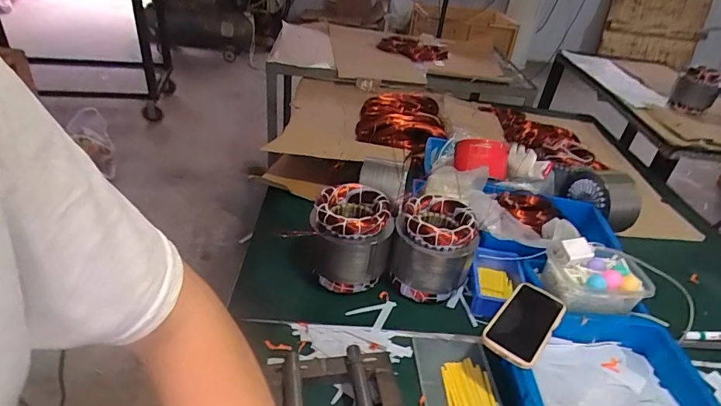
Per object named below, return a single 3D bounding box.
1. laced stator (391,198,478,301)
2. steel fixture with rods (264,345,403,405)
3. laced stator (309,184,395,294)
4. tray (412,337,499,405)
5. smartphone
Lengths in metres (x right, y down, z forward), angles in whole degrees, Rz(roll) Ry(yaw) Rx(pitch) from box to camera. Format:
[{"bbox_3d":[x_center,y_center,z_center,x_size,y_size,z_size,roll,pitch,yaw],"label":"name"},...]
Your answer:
[{"bbox_3d":[0.135,0.089,0.817,0.146,0.164,0.128,15,35,11],"label":"laced stator"},{"bbox_3d":[-0.032,0.280,0.623,0.183,0.048,0.139,-2,36,-13],"label":"steel fixture with rods"},{"bbox_3d":[-0.017,0.072,0.813,0.135,0.168,0.126,5,35,-3],"label":"laced stator"},{"bbox_3d":[0.153,0.288,0.678,0.117,0.014,0.177,3,35,-7],"label":"tray"},{"bbox_3d":[0.262,0.187,0.687,0.083,0.016,0.174,30,40,29],"label":"smartphone"}]

